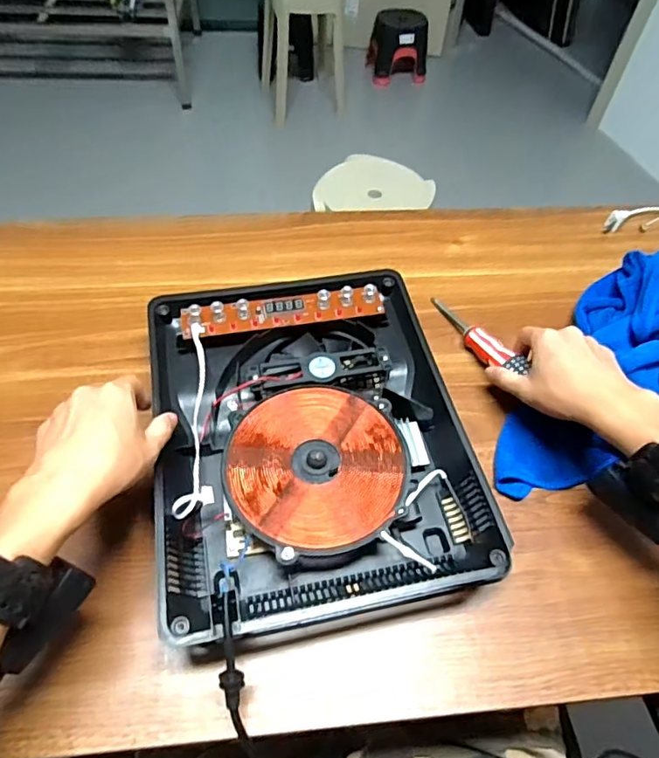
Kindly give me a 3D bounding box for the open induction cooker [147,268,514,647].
[{"bbox_3d":[-0.020,0.045,0.514,0.267,0.064,0.325,-7,55,-9],"label":"open induction cooker"}]

